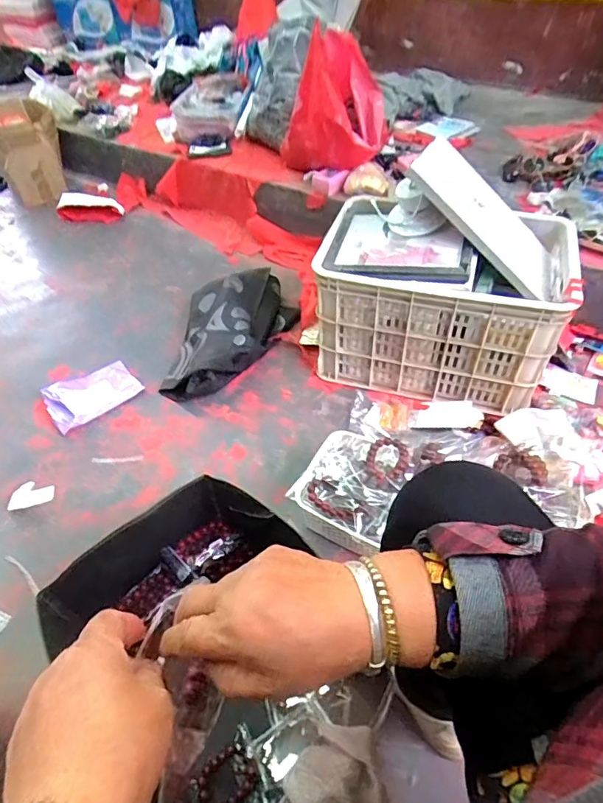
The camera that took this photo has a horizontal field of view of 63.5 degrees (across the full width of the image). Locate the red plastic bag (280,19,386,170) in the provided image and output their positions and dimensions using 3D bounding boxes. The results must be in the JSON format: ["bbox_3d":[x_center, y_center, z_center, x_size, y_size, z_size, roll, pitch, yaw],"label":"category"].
[{"bbox_3d":[0.095,-0.878,1.458,0.309,0.338,0.298,-2,47,1],"label":"red plastic bag"}]

